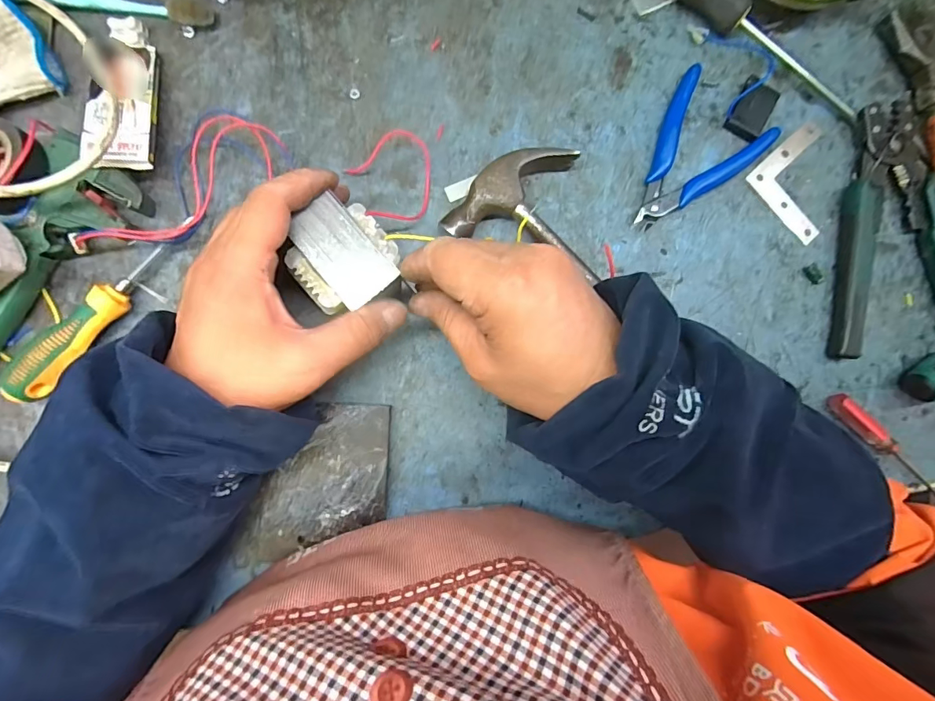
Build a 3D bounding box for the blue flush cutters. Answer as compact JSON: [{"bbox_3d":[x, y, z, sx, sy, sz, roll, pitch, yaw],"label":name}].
[{"bbox_3d":[0.156,-0.137,0.335,0.077,0.013,0.114,42,86,-2],"label":"blue flush cutters"}]

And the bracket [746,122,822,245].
[{"bbox_3d":[0.252,-0.125,0.344,0.067,0.004,0.066,-44,91,-4],"label":"bracket"}]

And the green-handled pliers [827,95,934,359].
[{"bbox_3d":[0.328,-0.085,0.343,0.108,0.019,0.181,4,88,-4],"label":"green-handled pliers"}]

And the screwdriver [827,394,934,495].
[{"bbox_3d":[0.309,0.072,0.339,0.113,0.014,0.018,42,86,-2],"label":"screwdriver"}]

